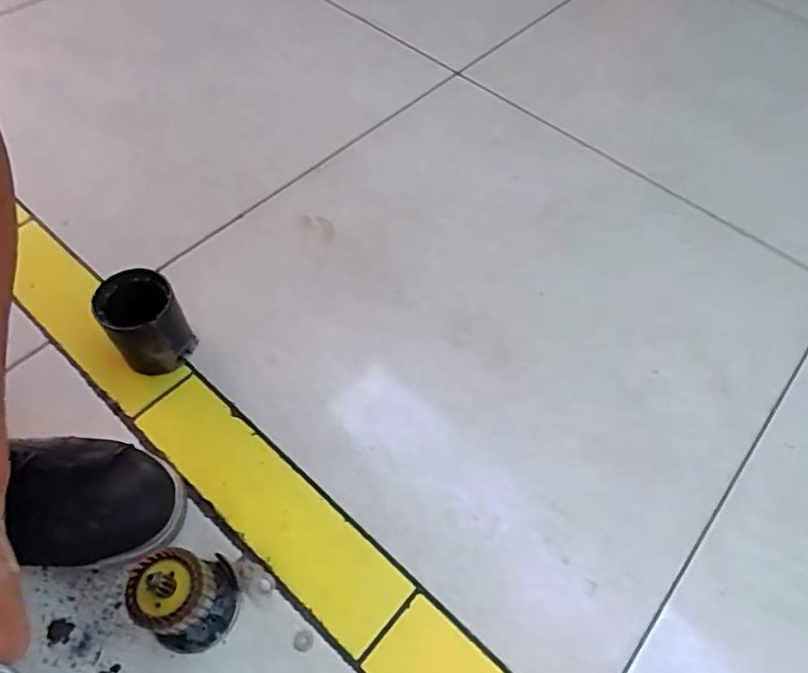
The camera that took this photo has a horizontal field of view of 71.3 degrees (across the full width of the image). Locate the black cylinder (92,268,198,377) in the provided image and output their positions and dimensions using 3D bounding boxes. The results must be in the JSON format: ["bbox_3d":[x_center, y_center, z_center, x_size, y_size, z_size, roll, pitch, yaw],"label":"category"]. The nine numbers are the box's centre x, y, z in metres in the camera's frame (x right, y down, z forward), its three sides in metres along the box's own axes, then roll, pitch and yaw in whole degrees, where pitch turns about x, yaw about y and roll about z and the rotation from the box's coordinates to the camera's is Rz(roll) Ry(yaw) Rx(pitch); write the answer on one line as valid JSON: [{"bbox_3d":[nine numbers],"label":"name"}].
[{"bbox_3d":[-0.249,-0.013,0.547,0.066,0.082,0.071,2,57,-2],"label":"black cylinder"}]

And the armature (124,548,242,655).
[{"bbox_3d":[-0.162,0.193,0.412,0.070,0.118,0.056,-19,60,-15],"label":"armature"}]

